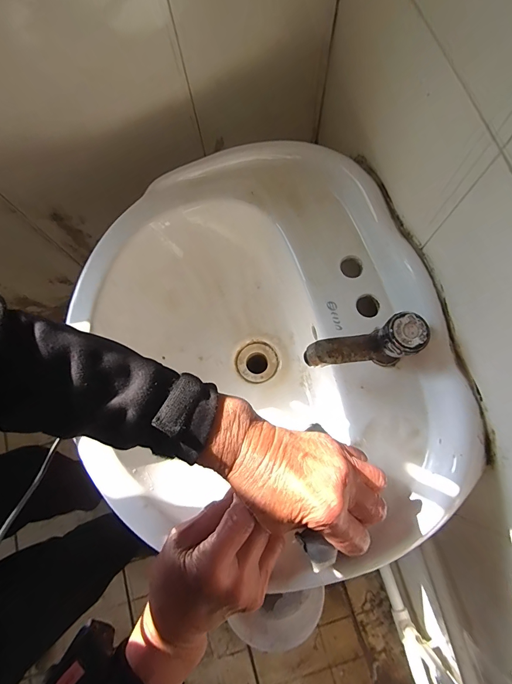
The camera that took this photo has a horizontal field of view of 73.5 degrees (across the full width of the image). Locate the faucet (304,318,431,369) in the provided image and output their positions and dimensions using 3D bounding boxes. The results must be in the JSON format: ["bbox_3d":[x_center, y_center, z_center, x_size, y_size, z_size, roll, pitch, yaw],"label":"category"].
[{"bbox_3d":[0.105,0.007,0.352,0.113,0.068,0.033,-7,75,0],"label":"faucet"}]

